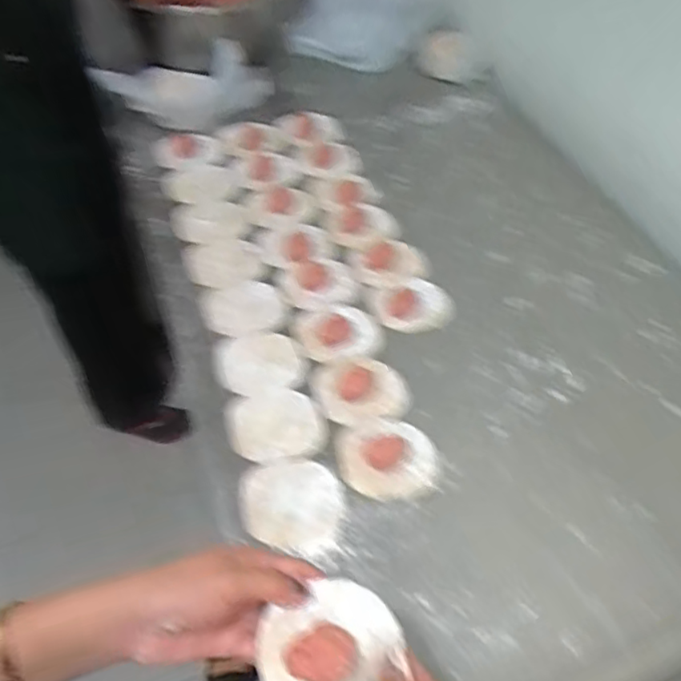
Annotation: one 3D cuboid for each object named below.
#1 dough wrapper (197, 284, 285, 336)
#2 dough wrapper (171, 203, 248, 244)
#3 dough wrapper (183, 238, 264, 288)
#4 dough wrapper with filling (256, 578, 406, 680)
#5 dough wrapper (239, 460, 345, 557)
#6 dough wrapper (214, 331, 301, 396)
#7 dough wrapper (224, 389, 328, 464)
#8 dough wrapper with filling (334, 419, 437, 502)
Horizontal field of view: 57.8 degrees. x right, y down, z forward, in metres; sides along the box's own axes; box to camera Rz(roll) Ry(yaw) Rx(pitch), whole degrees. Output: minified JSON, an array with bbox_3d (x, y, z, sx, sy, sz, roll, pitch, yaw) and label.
[{"bbox_3d":[-0.114,-0.037,0.707,0.088,0.004,0.082,1,52,-1],"label":"dough wrapper"},{"bbox_3d":[-0.172,-0.157,0.815,0.095,0.012,0.095,-6,52,-5],"label":"dough wrapper"},{"bbox_3d":[-0.145,-0.098,0.760,0.091,0.010,0.085,1,52,-1],"label":"dough wrapper"},{"bbox_3d":[-0.005,0.187,0.376,0.085,0.024,0.071,-24,56,-19],"label":"dough wrapper with filling"},{"bbox_3d":[-0.044,0.148,0.561,0.096,0.010,0.082,16,54,11],"label":"dough wrapper"},{"bbox_3d":[-0.088,0.022,0.655,0.086,0.010,0.085,-1,45,1],"label":"dough wrapper"},{"bbox_3d":[-0.063,0.082,0.605,0.093,0.004,0.075,-9,53,-8],"label":"dough wrapper"},{"bbox_3d":[0.043,0.111,0.580,0.091,0.011,0.081,-5,52,-5],"label":"dough wrapper with filling"}]

